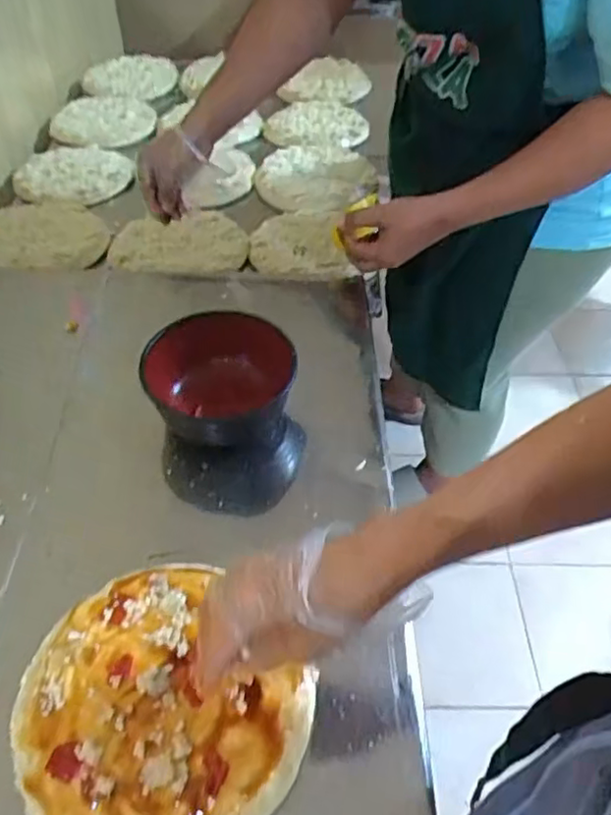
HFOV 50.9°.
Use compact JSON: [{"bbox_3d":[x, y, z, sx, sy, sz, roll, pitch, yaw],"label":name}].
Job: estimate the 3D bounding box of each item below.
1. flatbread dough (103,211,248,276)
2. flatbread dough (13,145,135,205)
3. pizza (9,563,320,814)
[{"bbox_3d":[-0.190,-0.242,0.949,0.203,0.031,0.154,-4,45,0],"label":"flatbread dough"},{"bbox_3d":[-0.415,-0.417,1.138,0.205,0.029,0.201,-2,45,2],"label":"flatbread dough"},{"bbox_3d":[-0.103,0.202,0.435,0.176,0.021,0.192,-2,45,2],"label":"pizza"}]

